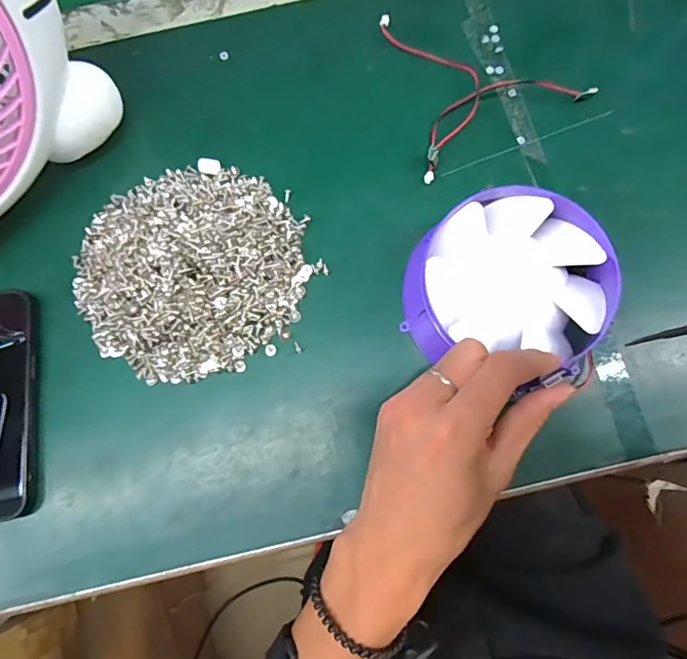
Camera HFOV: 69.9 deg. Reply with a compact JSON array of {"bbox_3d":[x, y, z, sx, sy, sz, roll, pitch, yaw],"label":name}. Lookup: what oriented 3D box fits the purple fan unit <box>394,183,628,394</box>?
[{"bbox_3d":[0.103,-0.025,0.307,0.118,0.045,0.113,0,80,1],"label":"purple fan unit"}]

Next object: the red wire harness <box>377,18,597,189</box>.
[{"bbox_3d":[0.090,-0.196,0.368,0.138,0.014,0.133,-28,80,-4],"label":"red wire harness"}]

